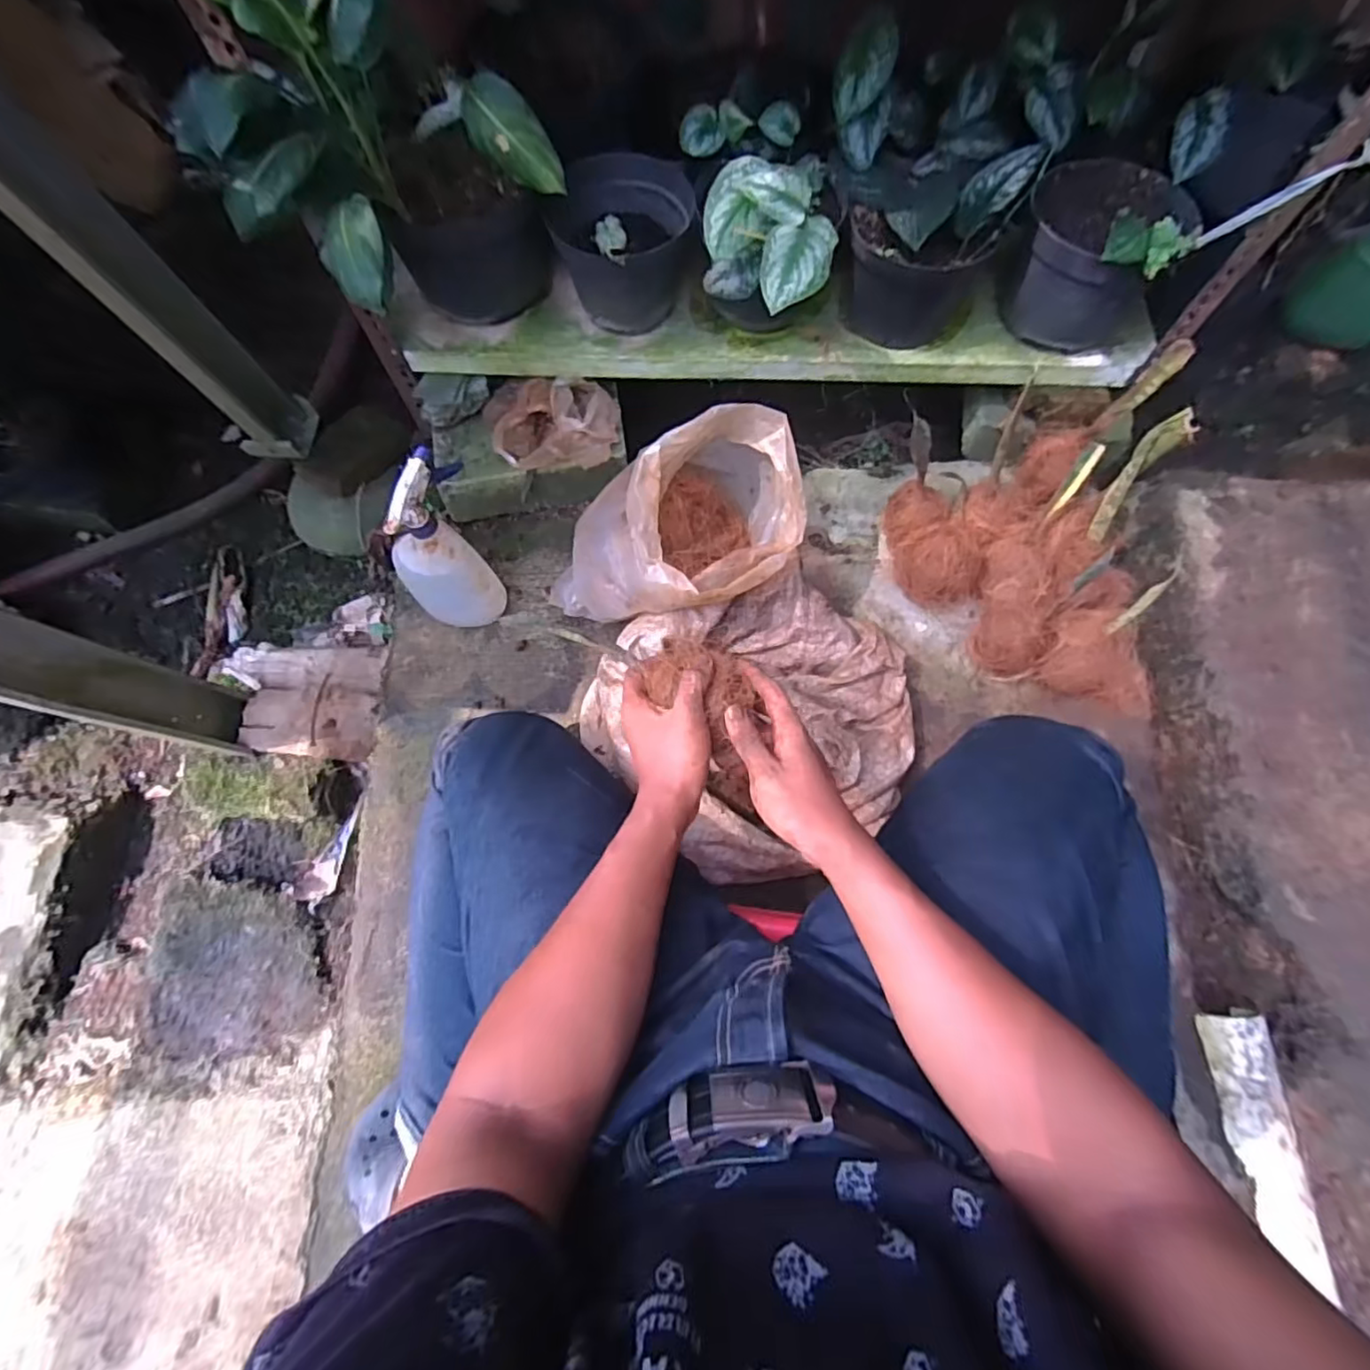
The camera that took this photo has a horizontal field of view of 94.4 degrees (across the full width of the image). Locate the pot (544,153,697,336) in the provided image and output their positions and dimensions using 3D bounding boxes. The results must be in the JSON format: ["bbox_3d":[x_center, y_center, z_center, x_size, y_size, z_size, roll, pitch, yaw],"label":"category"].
[{"bbox_3d":[-0.071,-0.551,0.792,0.151,0.117,0.151,-1,72,3],"label":"pot"}]

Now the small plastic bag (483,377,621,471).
[{"bbox_3d":[-0.174,-0.353,0.862,0.169,0.080,0.091,-18,72,-3],"label":"small plastic bag"}]

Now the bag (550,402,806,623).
[{"bbox_3d":[-0.017,-0.157,0.730,0.288,0.237,0.199,-24,72,-5],"label":"bag"}]

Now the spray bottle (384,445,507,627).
[{"bbox_3d":[-0.282,-0.155,0.762,0.129,0.246,0.077,-38,74,-9],"label":"spray bottle"}]

